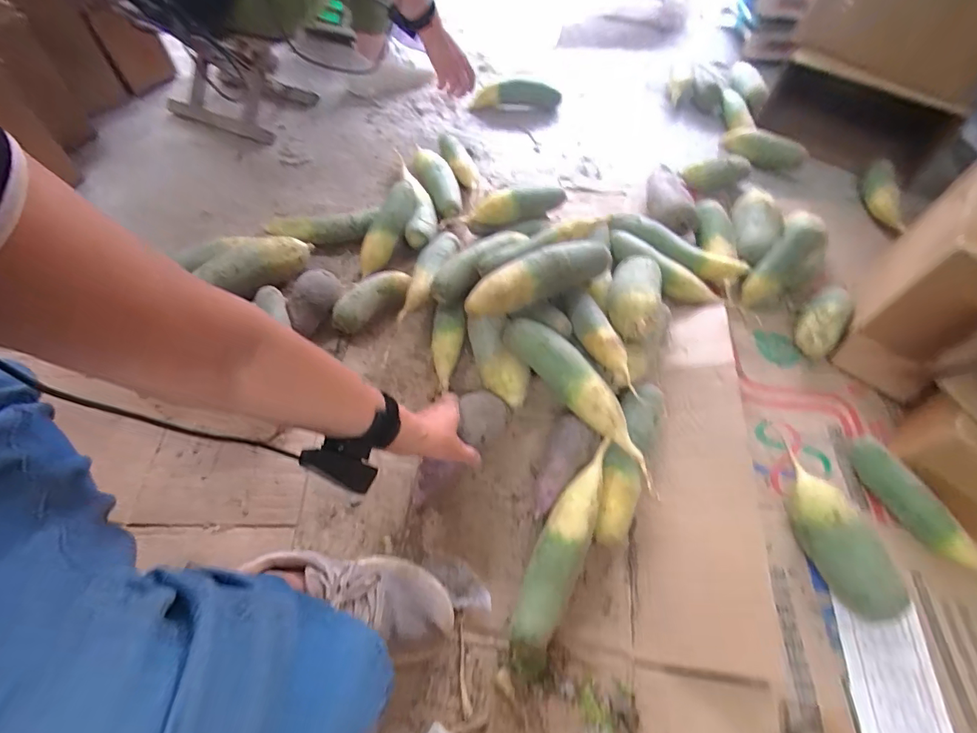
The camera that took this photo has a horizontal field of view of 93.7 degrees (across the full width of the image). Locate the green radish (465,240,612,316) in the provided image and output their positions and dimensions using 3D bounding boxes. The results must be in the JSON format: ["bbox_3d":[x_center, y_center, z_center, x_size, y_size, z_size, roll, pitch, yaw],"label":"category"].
[{"bbox_3d":[0.069,-0.123,0.644,0.227,0.059,0.061,-26,61,-18],"label":"green radish"}]

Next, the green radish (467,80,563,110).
[{"bbox_3d":[0.068,-0.645,1.079,0.214,0.064,0.053,1,56,-2],"label":"green radish"}]

